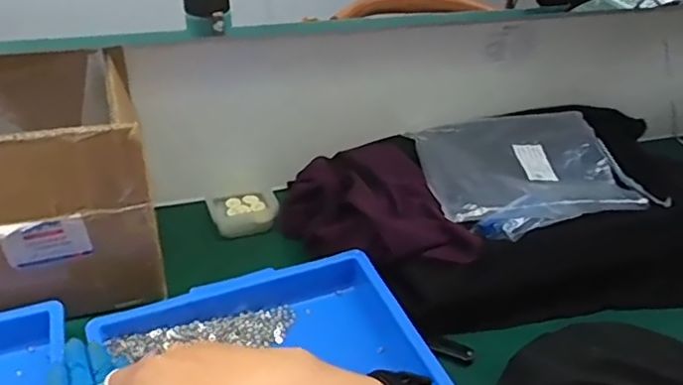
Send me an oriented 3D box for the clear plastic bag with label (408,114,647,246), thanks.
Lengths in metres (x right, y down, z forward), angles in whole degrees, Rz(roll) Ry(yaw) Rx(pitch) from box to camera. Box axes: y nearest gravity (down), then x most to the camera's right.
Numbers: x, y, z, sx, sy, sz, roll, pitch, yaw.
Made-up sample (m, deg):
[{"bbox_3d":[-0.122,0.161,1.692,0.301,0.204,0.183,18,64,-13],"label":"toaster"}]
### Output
[{"bbox_3d":[0.229,-0.032,0.790,0.250,0.031,0.223,-3,36,-9],"label":"clear plastic bag with label"}]

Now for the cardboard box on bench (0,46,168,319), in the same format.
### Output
[{"bbox_3d":[-0.310,-0.012,0.654,0.208,0.203,0.195,-10,37,-18],"label":"cardboard box on bench"}]

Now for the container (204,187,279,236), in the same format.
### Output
[{"bbox_3d":[-0.125,0.024,0.806,0.084,0.033,0.063,-9,37,-17],"label":"container"}]

